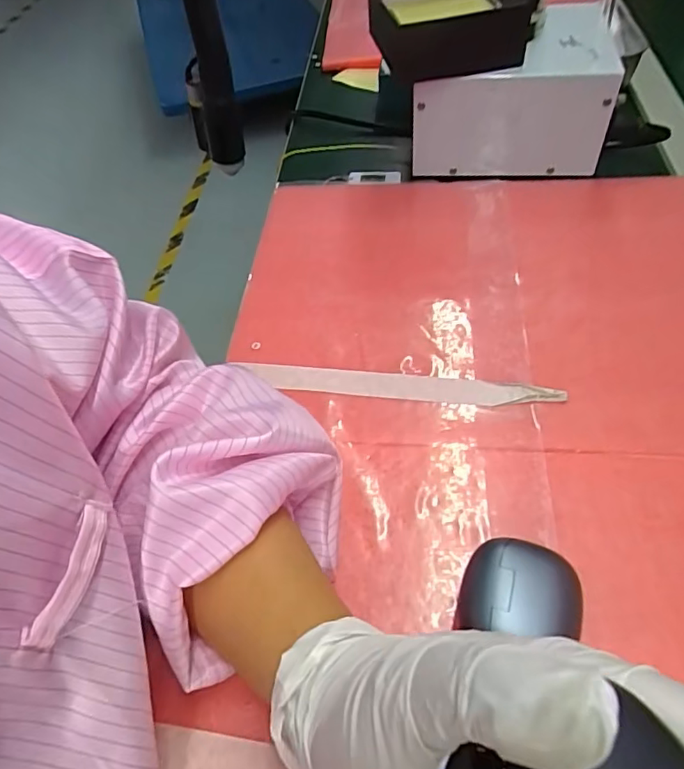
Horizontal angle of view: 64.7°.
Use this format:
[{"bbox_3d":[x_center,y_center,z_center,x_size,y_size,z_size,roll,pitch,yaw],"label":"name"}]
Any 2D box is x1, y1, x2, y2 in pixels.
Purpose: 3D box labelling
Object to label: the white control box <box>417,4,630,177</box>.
[{"bbox_3d":[0.140,-0.239,0.455,0.161,0.093,0.102,0,53,5],"label":"white control box"}]

